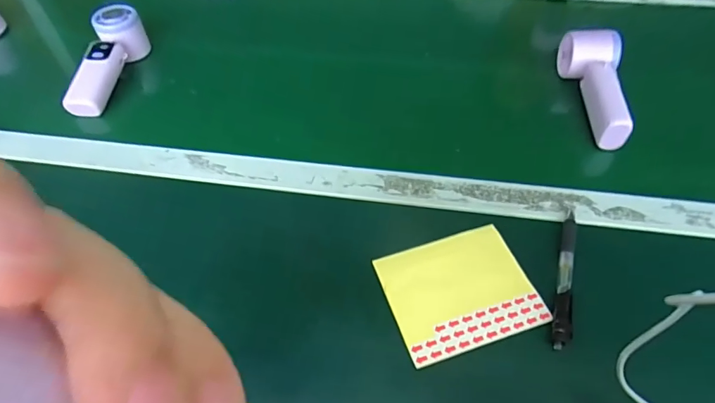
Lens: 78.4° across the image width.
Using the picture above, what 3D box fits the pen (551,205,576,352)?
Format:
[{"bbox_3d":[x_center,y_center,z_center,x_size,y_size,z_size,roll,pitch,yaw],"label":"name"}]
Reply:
[{"bbox_3d":[0.180,0.062,0.378,0.013,0.008,0.136,15,54,12],"label":"pen"}]

